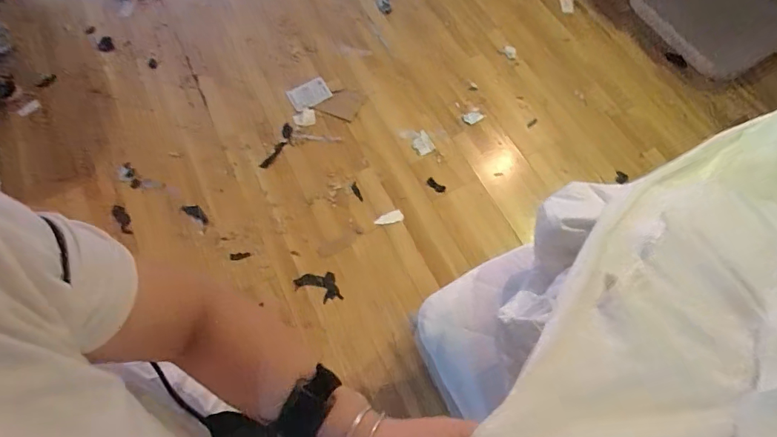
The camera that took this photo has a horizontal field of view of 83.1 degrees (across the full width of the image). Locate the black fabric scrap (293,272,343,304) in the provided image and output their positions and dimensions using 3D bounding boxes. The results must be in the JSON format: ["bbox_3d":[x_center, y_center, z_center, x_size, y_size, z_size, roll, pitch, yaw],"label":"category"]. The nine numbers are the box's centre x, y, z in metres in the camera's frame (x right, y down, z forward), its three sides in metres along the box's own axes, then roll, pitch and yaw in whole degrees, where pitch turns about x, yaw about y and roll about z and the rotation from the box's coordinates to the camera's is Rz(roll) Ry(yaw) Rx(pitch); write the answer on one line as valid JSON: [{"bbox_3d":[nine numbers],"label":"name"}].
[{"bbox_3d":[-0.243,0.239,1.492,0.150,0.017,0.108,-12,66,-4],"label":"black fabric scrap"}]

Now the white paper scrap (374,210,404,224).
[{"bbox_3d":[0.000,-0.002,1.605,0.105,0.012,0.049,-14,76,-1],"label":"white paper scrap"}]

